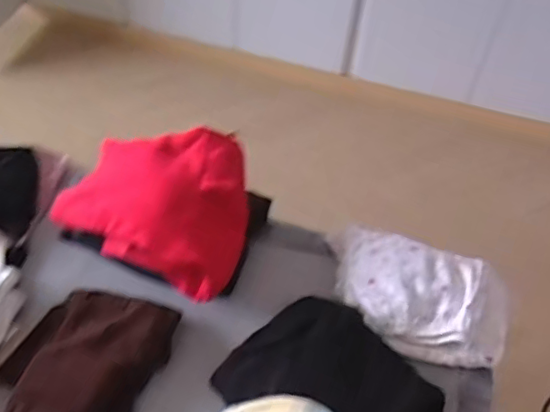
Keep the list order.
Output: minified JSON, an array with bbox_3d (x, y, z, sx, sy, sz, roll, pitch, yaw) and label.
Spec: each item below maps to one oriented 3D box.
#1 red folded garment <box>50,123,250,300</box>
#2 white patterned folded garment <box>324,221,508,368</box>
[{"bbox_3d":[-0.179,-0.016,0.955,0.306,0.124,0.230,21,52,12],"label":"red folded garment"},{"bbox_3d":[0.221,0.135,0.926,0.289,0.059,0.200,17,51,9],"label":"white patterned folded garment"}]

